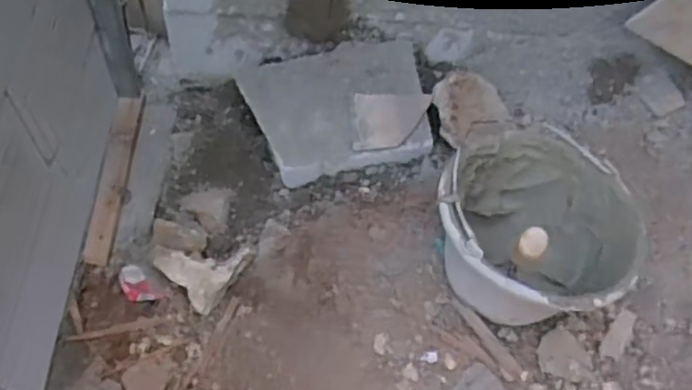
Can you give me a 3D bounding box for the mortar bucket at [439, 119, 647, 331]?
[{"bbox_3d":[0.240,0.060,0.905,0.243,0.184,0.238,2,62,-5],"label":"mortar bucket"}]

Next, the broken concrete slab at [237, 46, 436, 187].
[{"bbox_3d":[-0.015,-0.142,1.139,0.284,0.033,0.202,-12,78,2],"label":"broken concrete slab"}]

